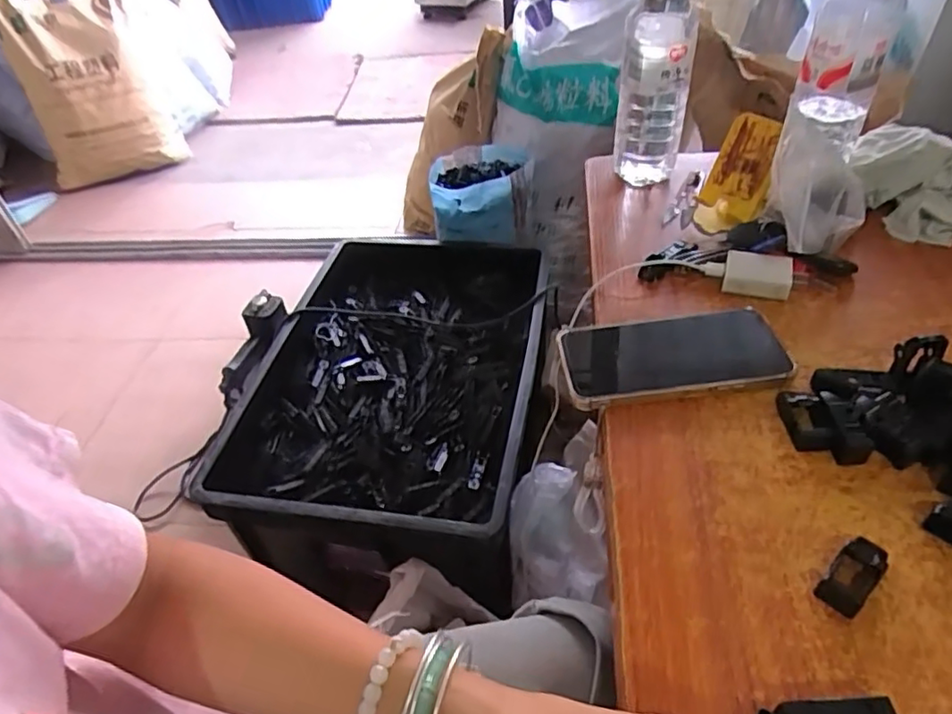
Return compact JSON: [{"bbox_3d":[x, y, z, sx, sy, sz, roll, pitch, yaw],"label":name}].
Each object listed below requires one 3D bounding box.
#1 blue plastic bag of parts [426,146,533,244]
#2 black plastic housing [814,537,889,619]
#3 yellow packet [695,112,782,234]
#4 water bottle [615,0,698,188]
[{"bbox_3d":[0.012,-0.318,1.184,0.188,0.110,0.183,2,43,8],"label":"blue plastic bag of parts"},{"bbox_3d":[0.212,0.121,0.343,0.046,0.017,0.022,-36,50,-28],"label":"black plastic housing"},{"bbox_3d":[0.251,-0.170,0.584,0.019,0.113,0.063,-12,45,-29],"label":"yellow packet"},{"bbox_3d":[0.181,-0.277,0.625,0.069,0.212,0.055,6,44,14],"label":"water bottle"}]

